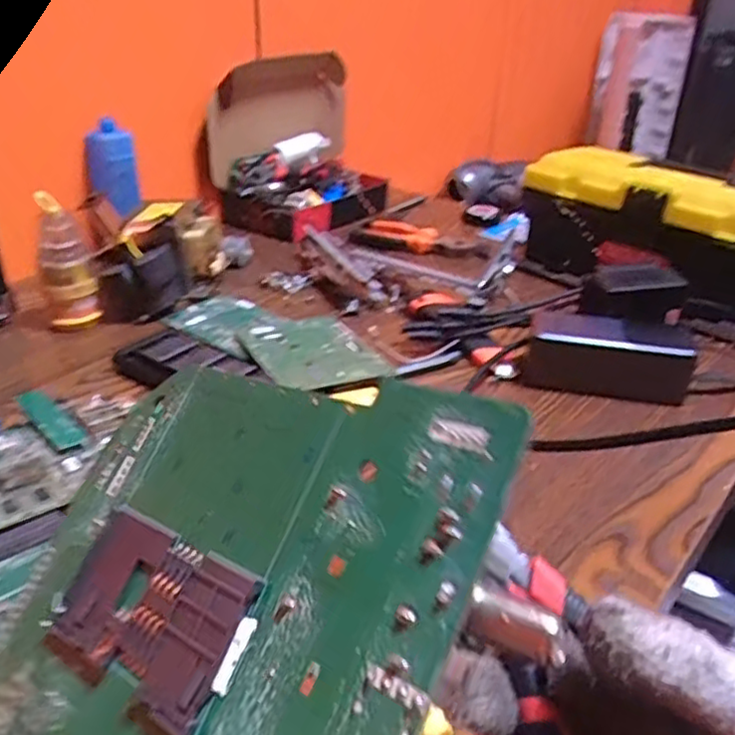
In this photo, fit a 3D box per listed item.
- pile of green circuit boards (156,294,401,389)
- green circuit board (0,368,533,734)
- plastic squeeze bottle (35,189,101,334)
[{"bbox_3d":[-0.086,-0.030,0.655,0.239,0.017,0.115,26,38,37],"label":"pile of green circuit boards"},{"bbox_3d":[-0.036,0.051,0.141,0.116,0.004,0.108,5,64,38],"label":"green circuit board"},{"bbox_3d":[-0.285,-0.097,0.654,0.047,0.123,0.045,-7,31,-15],"label":"plastic squeeze bottle"}]

